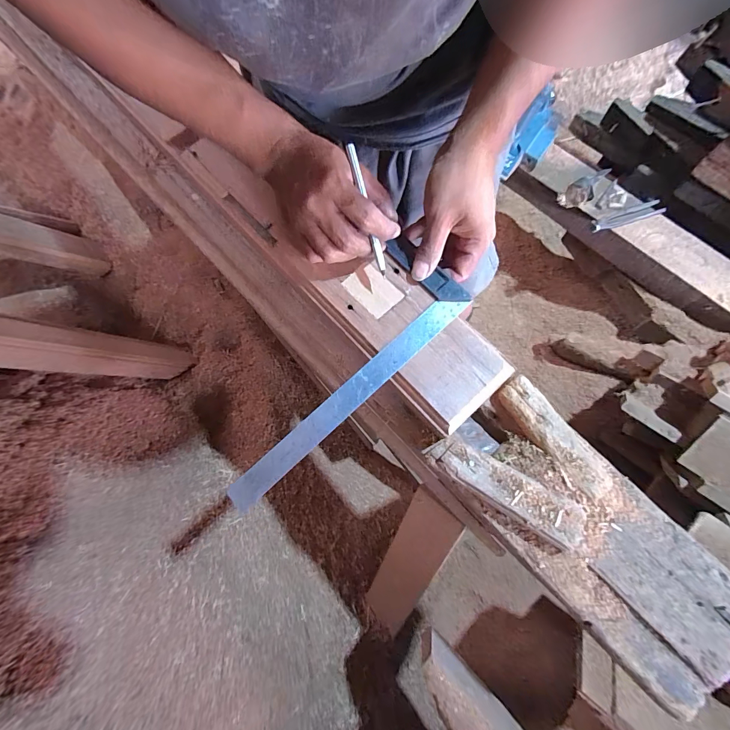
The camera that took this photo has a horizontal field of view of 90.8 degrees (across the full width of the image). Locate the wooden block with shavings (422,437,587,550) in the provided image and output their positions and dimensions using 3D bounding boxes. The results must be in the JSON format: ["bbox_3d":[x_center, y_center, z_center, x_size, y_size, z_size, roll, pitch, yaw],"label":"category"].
[{"bbox_3d":[0.134,0.117,0.346,0.153,0.021,0.036,31,73,12],"label":"wooden block with shavings"}]

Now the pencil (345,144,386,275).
[{"bbox_3d":[0.002,-0.150,0.352,0.009,0.005,0.131,-15,94,-4],"label":"pencil"}]

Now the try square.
[{"bbox_3d":[-0.028,0.005,0.353,0.099,0.009,0.296,42,81,15],"label":"try square"}]

